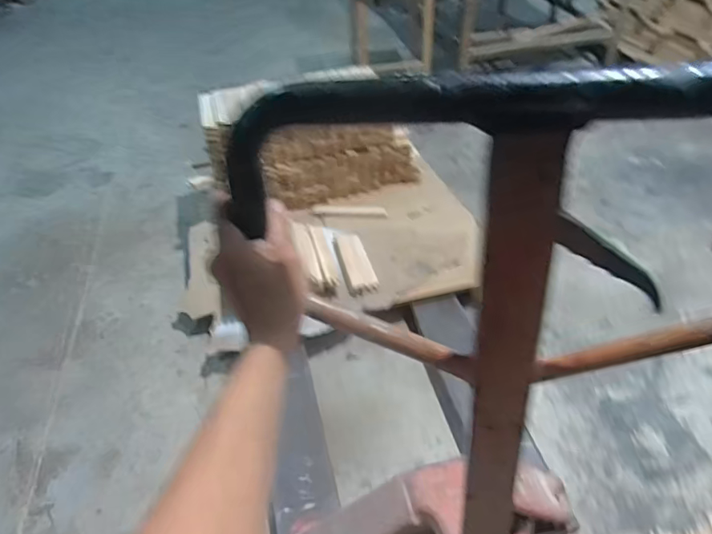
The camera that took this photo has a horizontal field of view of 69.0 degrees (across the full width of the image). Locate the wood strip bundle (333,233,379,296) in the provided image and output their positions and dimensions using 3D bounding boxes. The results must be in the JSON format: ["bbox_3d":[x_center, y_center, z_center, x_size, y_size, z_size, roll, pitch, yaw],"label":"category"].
[{"bbox_3d":[-0.003,-0.015,1.790,0.103,0.024,0.285,-11,45,-11],"label":"wood strip bundle"}]

